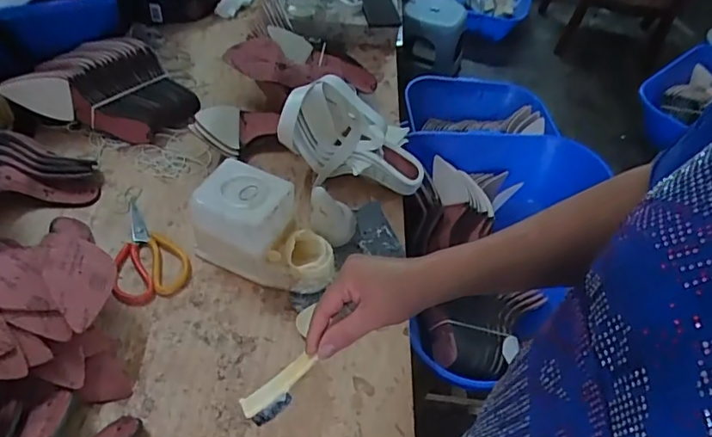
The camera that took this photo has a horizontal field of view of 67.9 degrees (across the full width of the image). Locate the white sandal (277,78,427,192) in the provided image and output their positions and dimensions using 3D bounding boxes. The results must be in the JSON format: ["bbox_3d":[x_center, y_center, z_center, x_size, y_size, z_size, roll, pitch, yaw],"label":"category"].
[{"bbox_3d":[-0.001,-0.142,0.886,0.236,0.158,0.105,8,48,1],"label":"white sandal"}]

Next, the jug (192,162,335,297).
[{"bbox_3d":[-0.124,0.017,0.755,0.196,0.120,0.107,21,50,13],"label":"jug"}]

